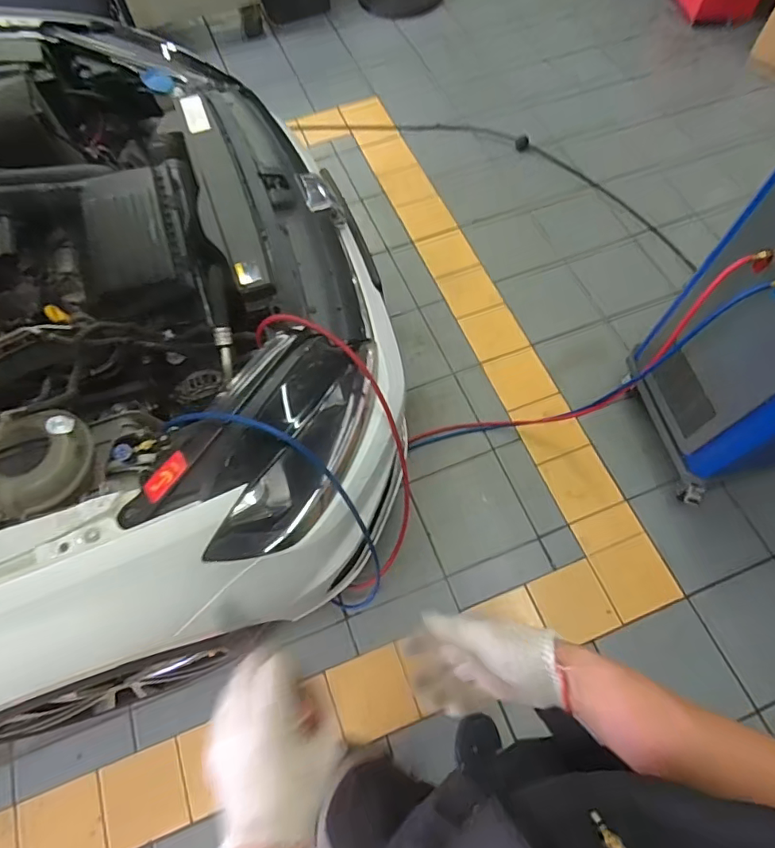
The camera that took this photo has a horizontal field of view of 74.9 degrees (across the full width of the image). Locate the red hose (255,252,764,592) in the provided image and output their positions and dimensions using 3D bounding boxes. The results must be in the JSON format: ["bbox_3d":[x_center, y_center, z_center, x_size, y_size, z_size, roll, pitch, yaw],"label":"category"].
[{"bbox_3d":[0.286,-0.105,1.369,0.998,0.811,0.453,-31,68,-13],"label":"red hose"}]

